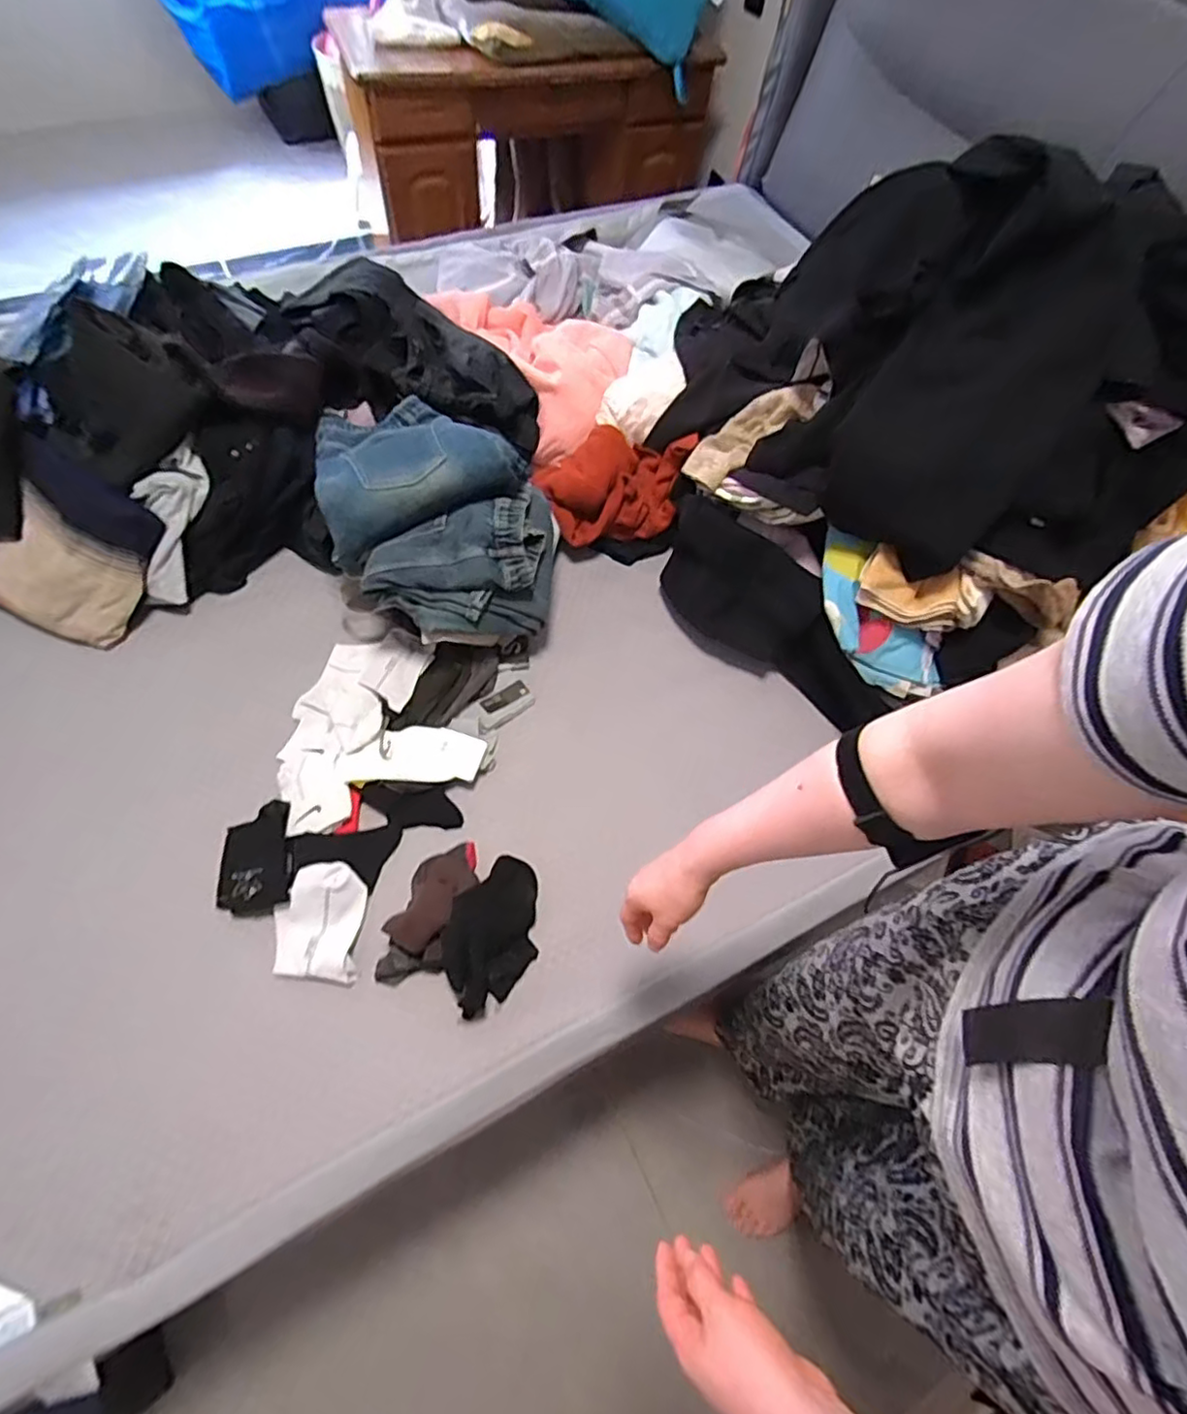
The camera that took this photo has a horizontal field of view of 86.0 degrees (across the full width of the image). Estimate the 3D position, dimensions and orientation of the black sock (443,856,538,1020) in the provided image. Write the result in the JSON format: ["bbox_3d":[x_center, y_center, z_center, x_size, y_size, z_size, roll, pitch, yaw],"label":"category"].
[{"bbox_3d":[-0.131,0.289,0.821,0.106,0.063,0.189,0,64,-1],"label":"black sock"}]

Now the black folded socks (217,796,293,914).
[{"bbox_3d":[-0.450,0.203,0.844,0.092,0.026,0.139,-12,64,-7],"label":"black folded socks"}]

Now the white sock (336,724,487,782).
[{"bbox_3d":[-0.259,0.070,0.929,0.193,0.044,0.082,-3,64,-3],"label":"white sock"}]

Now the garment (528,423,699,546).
[{"bbox_3d":[0.033,-0.393,1.143,0.234,0.132,0.179,15,64,6],"label":"garment"}]

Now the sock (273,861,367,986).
[{"bbox_3d":[-0.351,0.273,0.817,0.107,0.028,0.140,3,63,0],"label":"sock"}]

